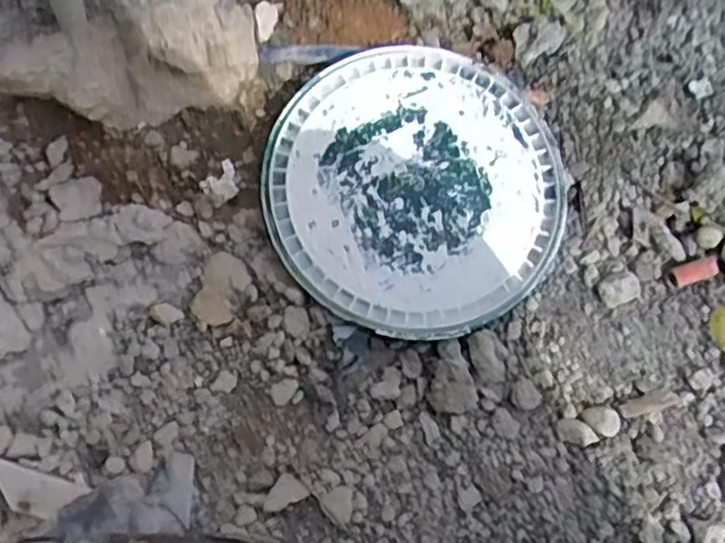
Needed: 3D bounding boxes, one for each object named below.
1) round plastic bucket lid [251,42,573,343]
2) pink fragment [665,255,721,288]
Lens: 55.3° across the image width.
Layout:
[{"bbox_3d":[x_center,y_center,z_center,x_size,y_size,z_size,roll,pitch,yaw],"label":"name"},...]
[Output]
[{"bbox_3d":[0.055,-0.087,0.693,0.291,0.017,0.289,1,76,-4],"label":"round plastic bucket lid"},{"bbox_3d":[0.335,0.000,0.698,0.057,0.011,0.020,-19,71,-10],"label":"pink fragment"}]

